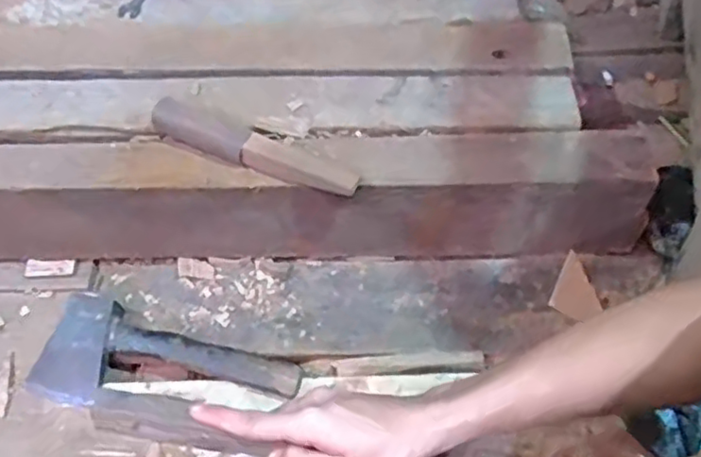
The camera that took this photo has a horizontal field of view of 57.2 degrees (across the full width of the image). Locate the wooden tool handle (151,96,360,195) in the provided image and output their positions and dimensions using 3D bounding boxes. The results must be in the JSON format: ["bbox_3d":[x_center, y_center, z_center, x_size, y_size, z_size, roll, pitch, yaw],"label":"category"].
[{"bbox_3d":[-0.093,-0.074,0.629,0.214,0.040,0.028,22,61,13],"label":"wooden tool handle"}]

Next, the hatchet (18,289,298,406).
[{"bbox_3d":[-0.183,0.140,0.643,0.261,0.030,0.103,13,59,8],"label":"hatchet"}]

